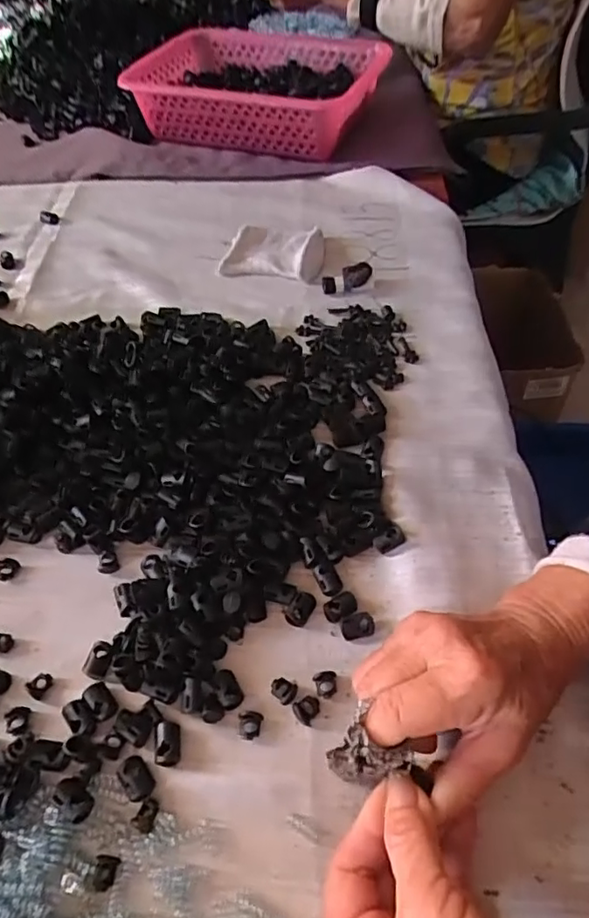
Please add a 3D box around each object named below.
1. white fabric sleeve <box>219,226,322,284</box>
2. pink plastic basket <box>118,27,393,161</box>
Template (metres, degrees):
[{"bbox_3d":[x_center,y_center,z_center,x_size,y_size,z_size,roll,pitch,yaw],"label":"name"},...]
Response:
[{"bbox_3d":[-0.020,-0.195,0.529,0.095,0.019,0.063,5,53,7],"label":"white fabric sleeve"},{"bbox_3d":[-0.029,-0.391,0.612,0.278,0.082,0.122,25,58,21],"label":"pink plastic basket"}]

